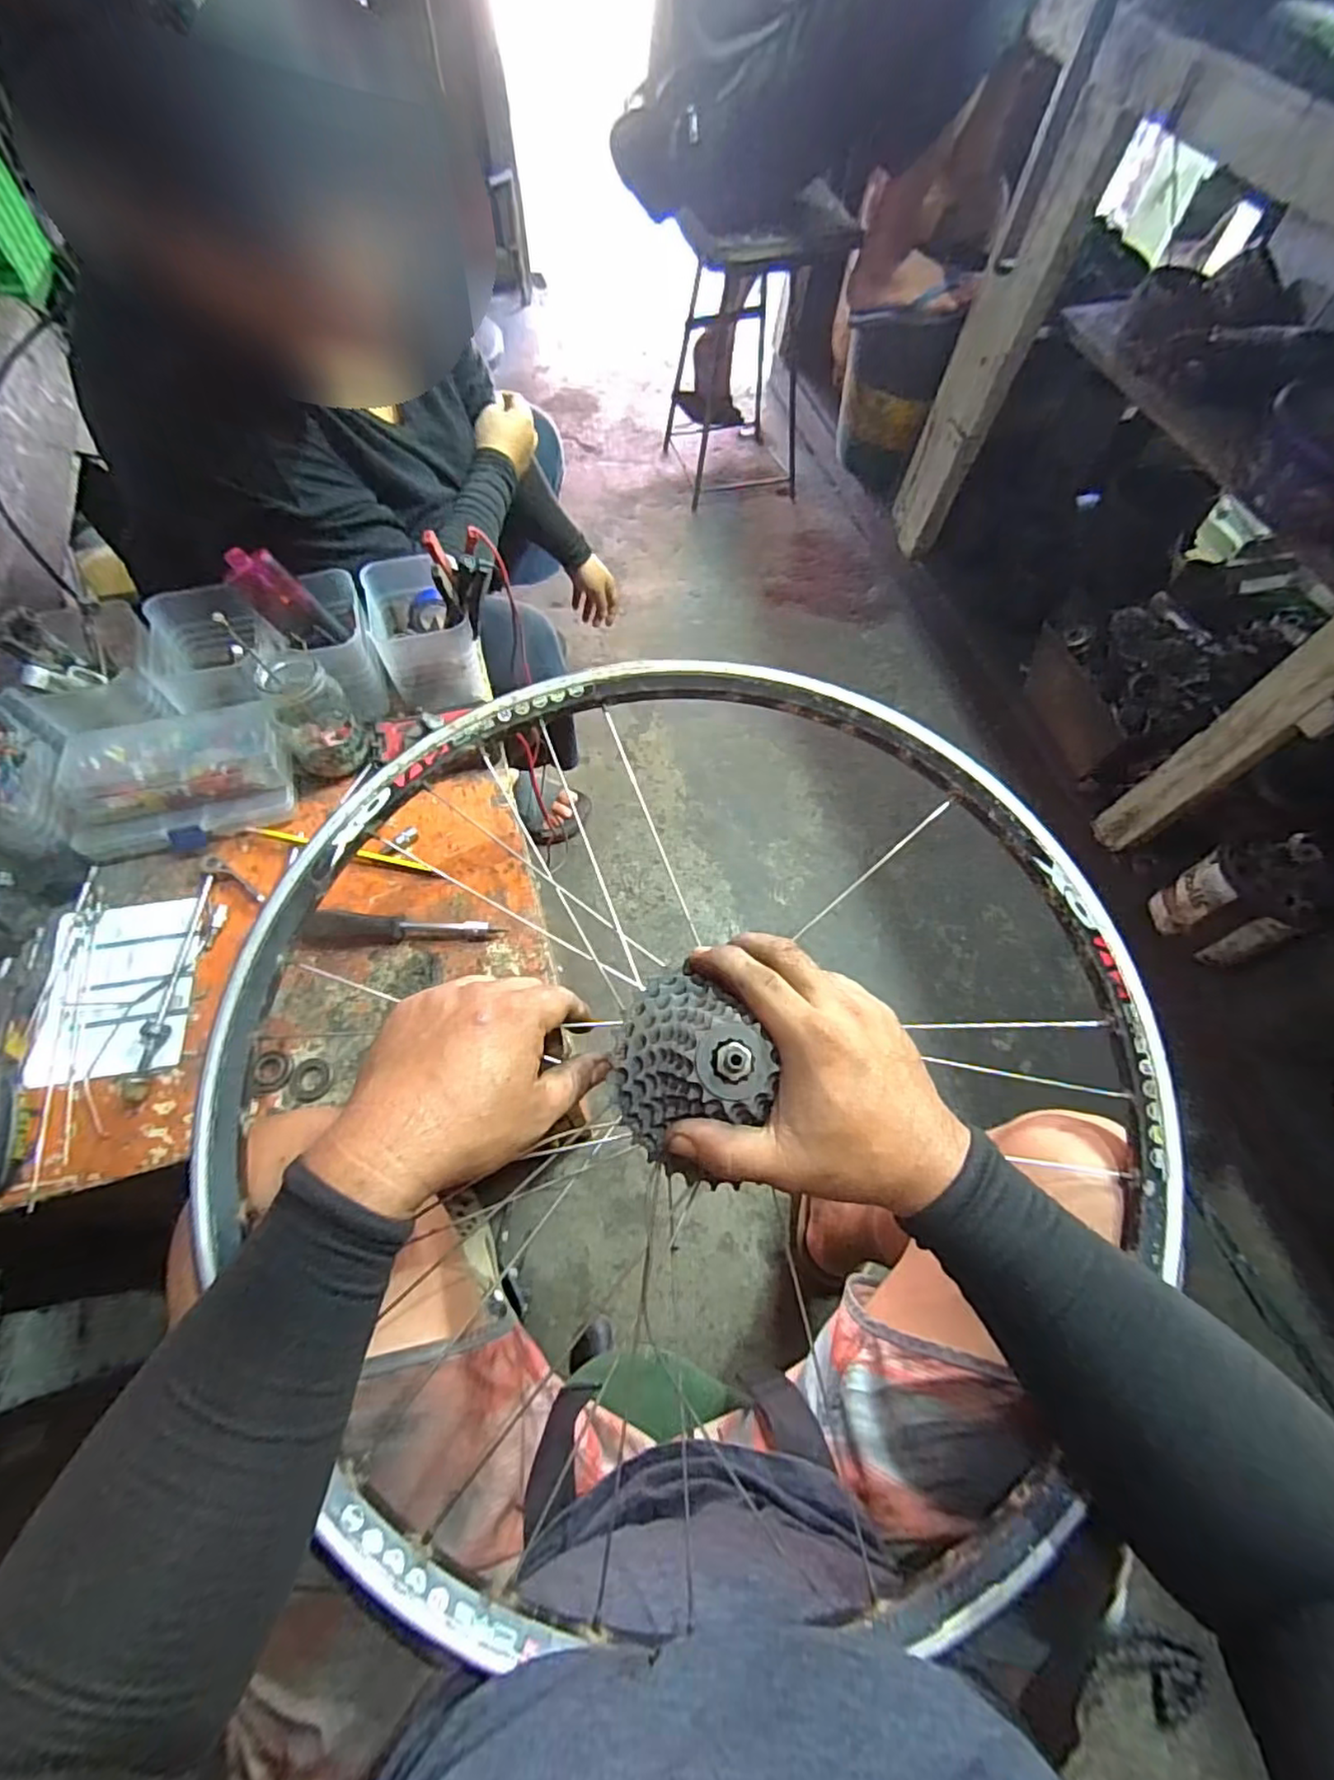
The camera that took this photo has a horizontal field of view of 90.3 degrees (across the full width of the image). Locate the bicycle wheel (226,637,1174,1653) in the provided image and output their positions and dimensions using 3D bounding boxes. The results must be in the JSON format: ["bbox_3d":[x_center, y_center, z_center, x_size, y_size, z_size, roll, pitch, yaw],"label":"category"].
[{"bbox_3d":[0.027,0.109,0.415,0.550,0.159,0.531,1,63,-3],"label":"bicycle wheel"}]

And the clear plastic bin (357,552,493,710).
[{"bbox_3d":[-0.231,-0.240,0.641,0.095,0.094,0.130,-16,65,-11],"label":"clear plastic bin"}]

